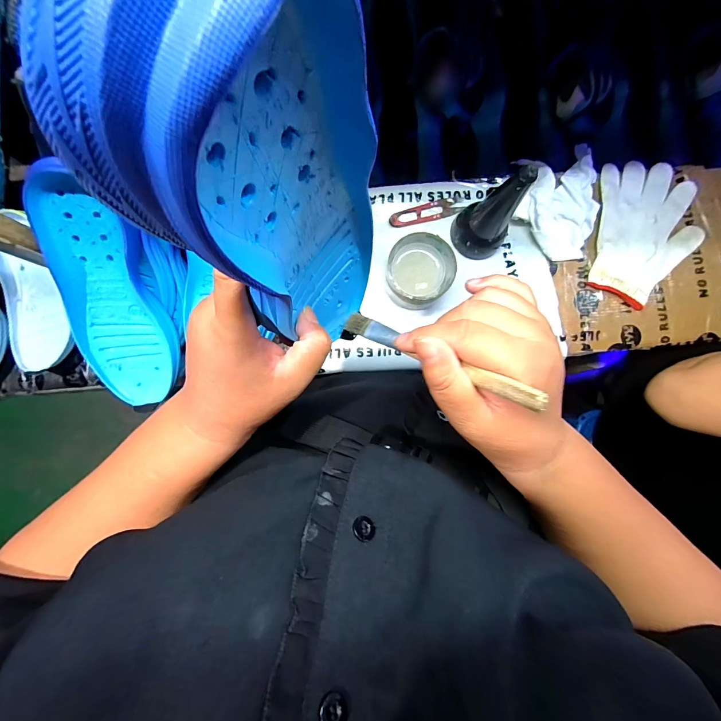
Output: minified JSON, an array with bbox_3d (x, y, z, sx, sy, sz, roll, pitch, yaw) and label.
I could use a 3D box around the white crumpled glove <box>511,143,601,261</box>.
[{"bbox_3d":[0.261,-0.218,0.444,0.112,0.032,0.161,5,86,0],"label":"white crumpled glove"}]

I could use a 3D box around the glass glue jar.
[{"bbox_3d":[0.072,-0.106,0.420,0.080,0.047,0.084,0,86,-1],"label":"glass glue jar"}]

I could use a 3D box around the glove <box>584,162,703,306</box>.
[{"bbox_3d":[0.384,-0.173,0.455,0.134,0.014,0.191,12,86,0],"label":"glove"}]

